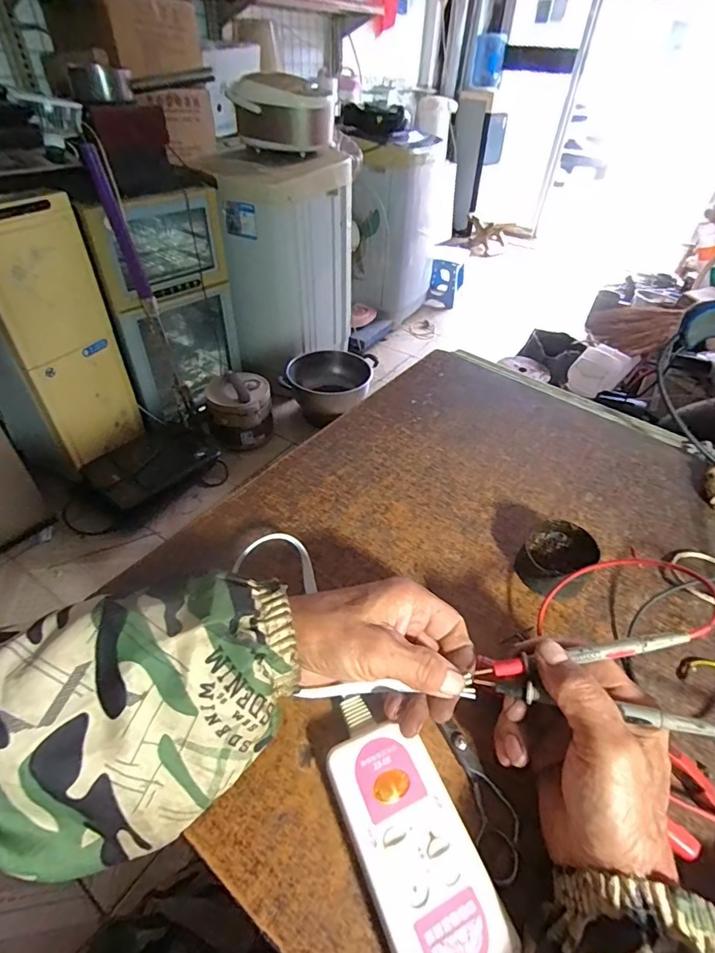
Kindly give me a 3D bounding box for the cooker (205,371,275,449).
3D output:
[{"bbox_3d":[-0.438,-0.235,1.747,0.231,0.228,0.284,-8,45,-12],"label":"cooker"}]

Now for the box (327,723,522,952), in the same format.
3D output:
[{"bbox_3d":[0.031,0.210,0.263,0.061,0.025,0.122,-17,48,-20],"label":"box"}]

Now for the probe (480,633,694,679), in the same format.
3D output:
[{"bbox_3d":[0.134,0.109,0.281,0.121,0.010,0.009,-14,44,9],"label":"probe"}]

